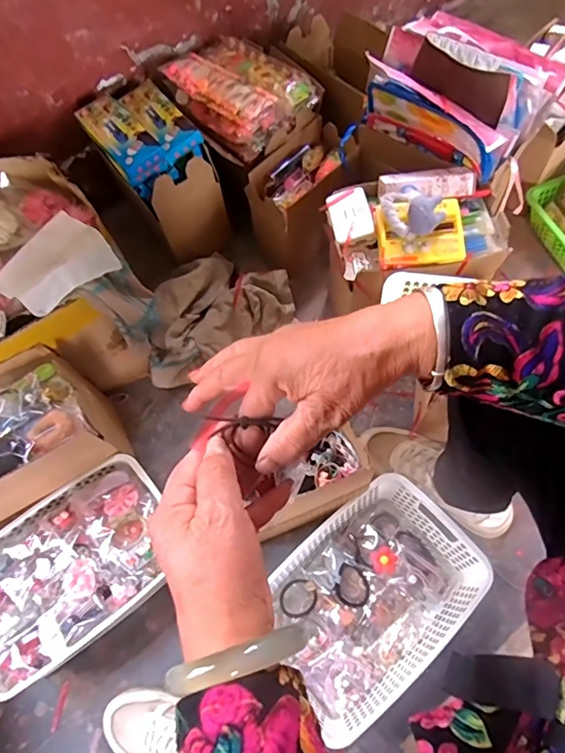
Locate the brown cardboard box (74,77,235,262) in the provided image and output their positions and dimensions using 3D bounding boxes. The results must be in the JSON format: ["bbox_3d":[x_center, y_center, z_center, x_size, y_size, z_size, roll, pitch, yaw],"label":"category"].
[{"bbox_3d":[-0.223,-0.358,0.896,0.143,0.224,0.196,-36,64,-16],"label":"brown cardboard box"}]

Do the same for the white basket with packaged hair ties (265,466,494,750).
[{"bbox_3d":[0.111,0.291,0.655,0.279,0.082,0.201,-37,65,-17],"label":"white basket with packaged hair ties"}]

